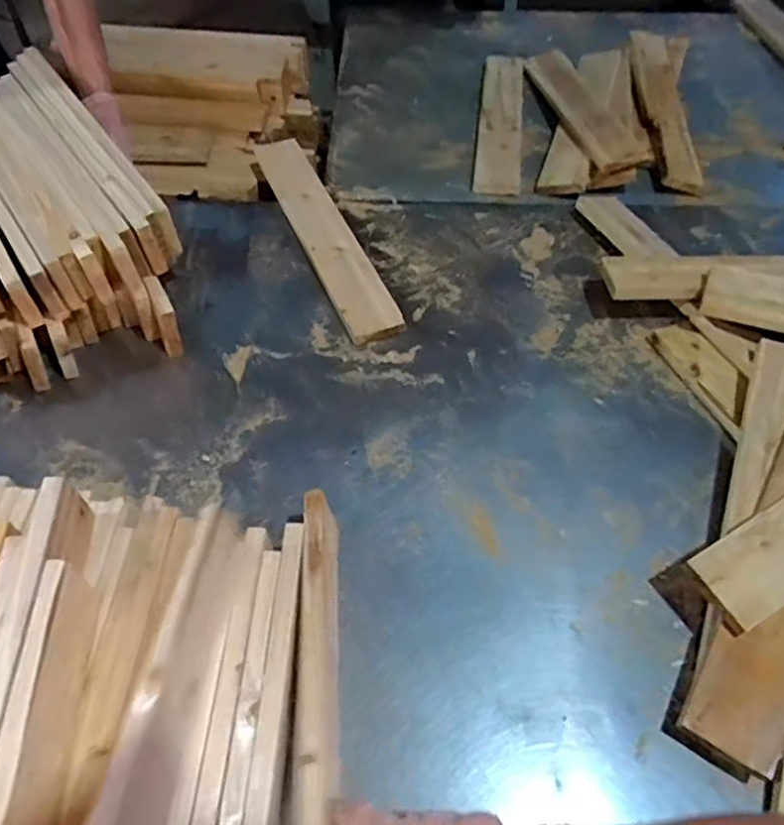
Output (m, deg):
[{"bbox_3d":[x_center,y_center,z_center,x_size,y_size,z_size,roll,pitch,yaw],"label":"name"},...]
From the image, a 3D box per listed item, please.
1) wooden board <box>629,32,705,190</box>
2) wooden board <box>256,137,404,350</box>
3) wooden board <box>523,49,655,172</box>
[{"bbox_3d":[0.555,-0.630,1.306,0.086,0.031,0.478,1,58,4],"label":"wooden board"},{"bbox_3d":[-0.123,-0.317,1.086,0.086,0.025,0.546,-19,55,-14],"label":"wooden board"},{"bbox_3d":[0.376,-0.612,1.282,0.104,0.045,0.531,-24,46,13],"label":"wooden board"}]

